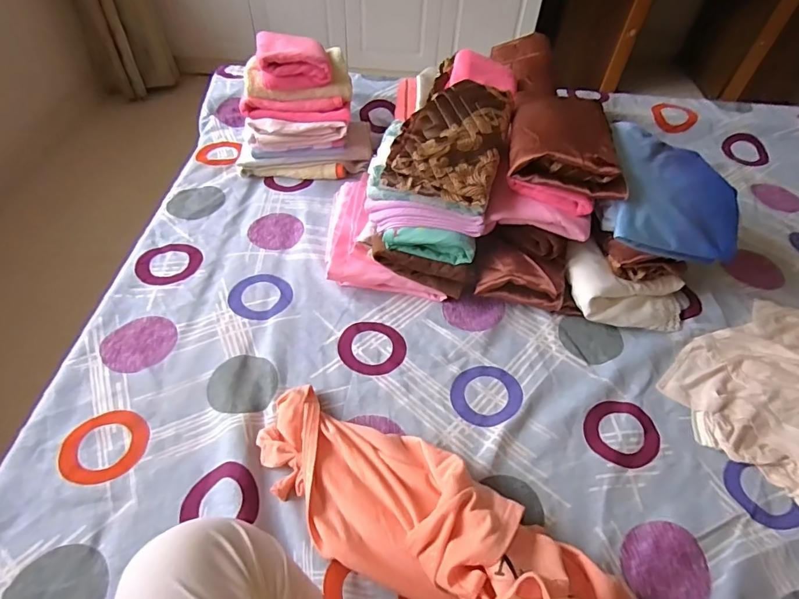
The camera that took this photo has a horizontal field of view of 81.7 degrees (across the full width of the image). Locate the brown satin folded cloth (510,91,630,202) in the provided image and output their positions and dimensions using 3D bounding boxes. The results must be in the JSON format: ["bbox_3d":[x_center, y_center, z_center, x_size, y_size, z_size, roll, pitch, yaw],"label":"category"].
[{"bbox_3d":[0.233,-0.233,0.655,0.150,0.051,0.207,8,50,3],"label":"brown satin folded cloth"}]

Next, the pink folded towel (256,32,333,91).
[{"bbox_3d":[-0.185,-0.424,0.808,0.123,0.051,0.132,-6,51,-8],"label":"pink folded towel"}]

